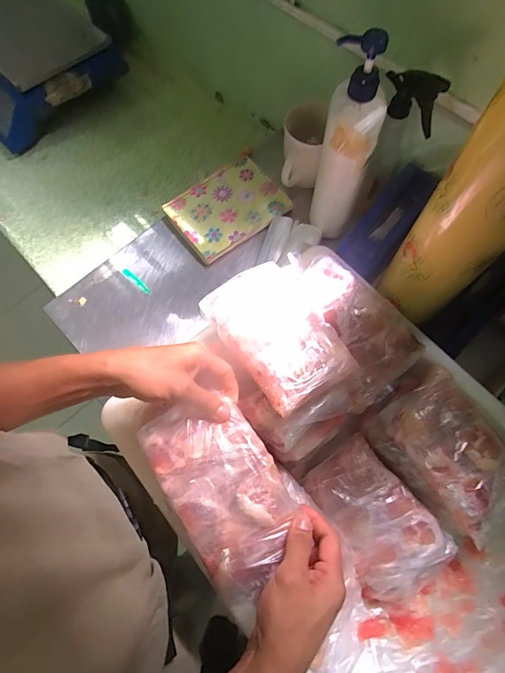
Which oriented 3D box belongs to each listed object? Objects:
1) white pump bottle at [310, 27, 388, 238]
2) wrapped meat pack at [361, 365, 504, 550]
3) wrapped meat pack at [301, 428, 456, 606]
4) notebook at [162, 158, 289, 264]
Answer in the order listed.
[{"bbox_3d":[0.137,-0.266,0.521,0.079,0.274,0.079,9,68,4],"label":"white pump bottle"},{"bbox_3d":[0.255,0.143,0.458,0.133,0.059,0.192,-38,72,-14],"label":"wrapped meat pack"},{"bbox_3d":[0.155,0.235,0.464,0.117,0.046,0.177,-33,71,-13],"label":"wrapped meat pack"},{"bbox_3d":[-0.047,-0.241,0.662,0.202,0.019,0.147,-35,72,-13],"label":"notebook"}]

